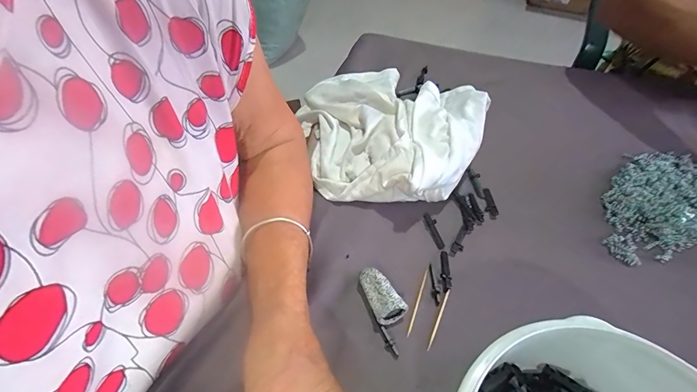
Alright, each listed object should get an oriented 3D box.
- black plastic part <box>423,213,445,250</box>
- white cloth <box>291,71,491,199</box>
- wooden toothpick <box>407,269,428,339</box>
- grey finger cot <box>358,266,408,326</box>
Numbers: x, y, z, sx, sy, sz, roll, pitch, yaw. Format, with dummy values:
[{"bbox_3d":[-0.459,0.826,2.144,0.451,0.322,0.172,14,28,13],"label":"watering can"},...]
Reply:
[{"bbox_3d":[0.081,0.032,0.334,0.010,0.004,0.039,-12,51,-8],"label":"black plastic part"},{"bbox_3d":[0.041,-0.086,0.403,0.207,0.055,0.213,13,52,12],"label":"white cloth"},{"bbox_3d":[0.057,0.088,0.294,0.004,0.005,0.059,17,53,15],"label":"wooden toothpick"},{"bbox_3d":[0.025,0.079,0.288,0.023,0.020,0.046,-23,53,-16],"label":"grey finger cot"}]

